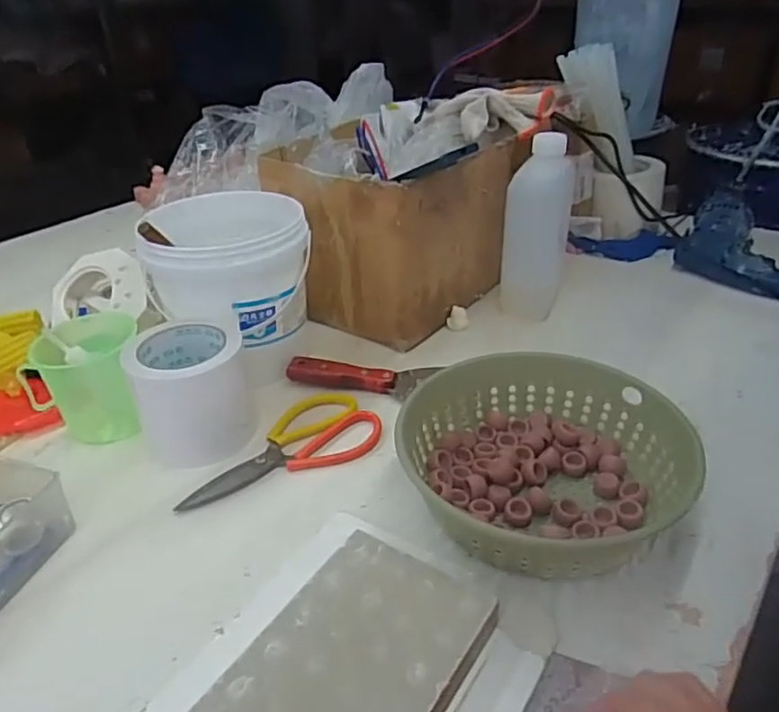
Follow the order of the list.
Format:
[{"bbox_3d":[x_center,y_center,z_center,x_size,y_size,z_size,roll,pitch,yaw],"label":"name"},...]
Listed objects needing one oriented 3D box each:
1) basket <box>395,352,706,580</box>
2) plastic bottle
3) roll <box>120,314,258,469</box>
[{"bbox_3d":[0.130,0.087,0.534,0.211,0.073,0.214,-1,35,0],"label":"basket"},{"bbox_3d":[0.182,-0.152,0.778,0.076,0.205,0.089,11,36,19],"label":"plastic bottle"},{"bbox_3d":[-0.186,0.032,0.595,0.104,0.090,0.104,-15,36,-19],"label":"roll"}]

